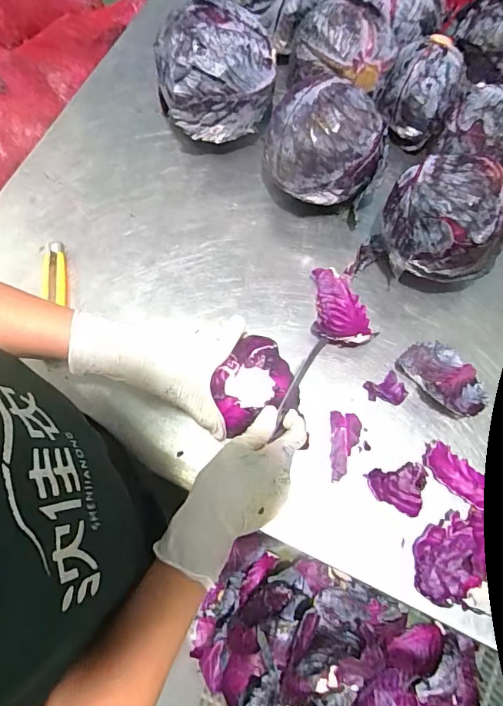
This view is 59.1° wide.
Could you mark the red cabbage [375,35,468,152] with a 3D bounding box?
[{"bbox_3d":[0.226,-0.345,0.595,0.092,0.097,0.088,0,72,1],"label":"red cabbage"}]

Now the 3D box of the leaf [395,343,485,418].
[{"bbox_3d":[0.223,0.026,0.506,0.070,0.032,0.100,-31,74,-8],"label":"leaf"}]

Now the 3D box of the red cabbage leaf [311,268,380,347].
[{"bbox_3d":[0.107,-0.058,0.533,0.063,0.042,0.109,-4,72,0],"label":"red cabbage leaf"}]

